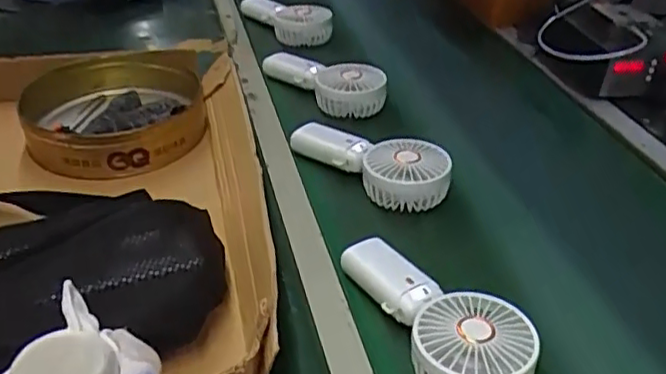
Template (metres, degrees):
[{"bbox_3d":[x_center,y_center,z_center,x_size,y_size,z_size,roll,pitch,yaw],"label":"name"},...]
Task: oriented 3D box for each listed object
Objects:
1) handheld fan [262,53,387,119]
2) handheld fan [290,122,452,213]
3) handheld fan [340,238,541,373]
[{"bbox_3d":[-0.010,-0.143,0.864,0.186,0.054,0.070,31,41,32],"label":"handheld fan"},{"bbox_3d":[0.032,-0.021,0.686,0.184,0.049,0.079,14,37,16],"label":"handheld fan"},{"bbox_3d":[0.082,0.101,0.519,0.083,0.055,0.185,-14,25,-21],"label":"handheld fan"}]

